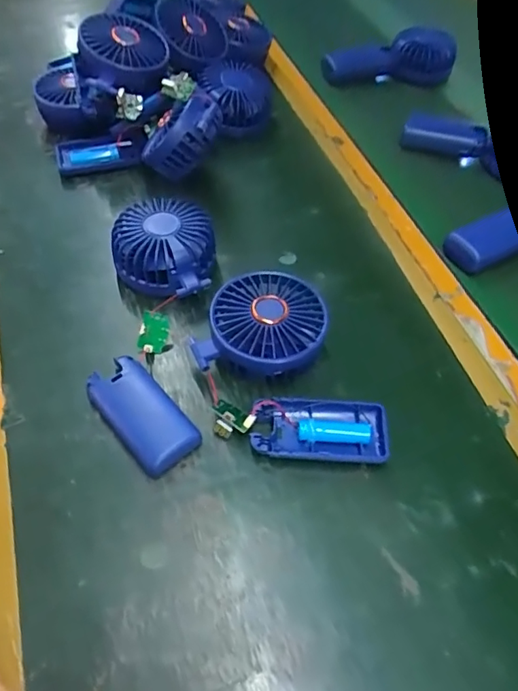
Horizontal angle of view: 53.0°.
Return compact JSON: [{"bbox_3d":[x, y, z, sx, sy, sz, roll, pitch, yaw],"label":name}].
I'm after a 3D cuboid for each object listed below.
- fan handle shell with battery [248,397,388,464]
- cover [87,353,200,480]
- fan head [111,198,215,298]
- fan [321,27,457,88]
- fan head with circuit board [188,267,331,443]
[{"bbox_3d":[0.043,0.060,0.369,0.093,0.018,0.047,4,54,0],"label":"fan handle shell with battery"},{"bbox_3d":[-0.083,0.048,0.367,0.046,0.015,0.090,-33,62,-24],"label":"cover"},{"bbox_3d":[-0.080,-0.077,0.439,0.081,0.049,0.082,1,54,-2],"label":"fan head"},{"bbox_3d":[0.176,-0.383,0.704,0.175,0.068,0.043,-5,15,0],"label":"fan"},{"bbox_3d":[-0.003,0.002,0.391,0.083,0.049,0.125,28,57,17],"label":"fan head with circuit board"}]

